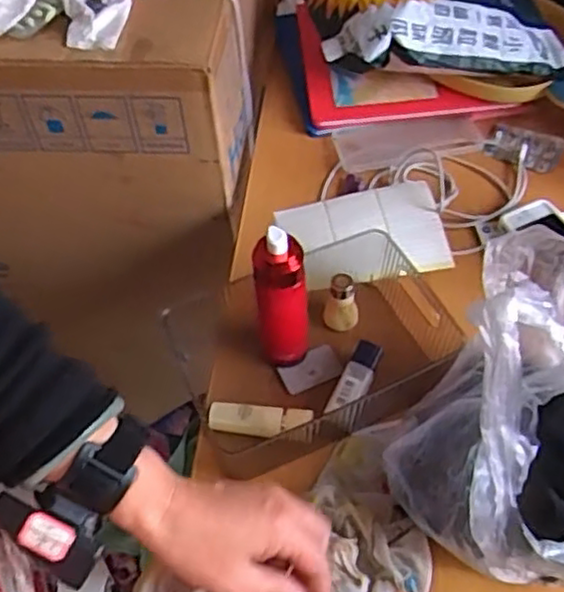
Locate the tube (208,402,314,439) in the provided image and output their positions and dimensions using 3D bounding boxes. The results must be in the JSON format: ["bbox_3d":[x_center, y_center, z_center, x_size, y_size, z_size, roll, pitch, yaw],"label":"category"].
[{"bbox_3d":[-0.020,0.108,0.590,0.087,0.019,0.026,7,55,8],"label":"tube"}]

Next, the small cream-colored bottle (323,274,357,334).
[{"bbox_3d":[0.054,0.008,0.637,0.030,0.059,0.023,1,54,4],"label":"small cream-colored bottle"}]

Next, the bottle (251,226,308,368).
[{"bbox_3d":[0.001,0.005,0.577,0.039,0.155,0.034,-3,54,1],"label":"bottle"}]

